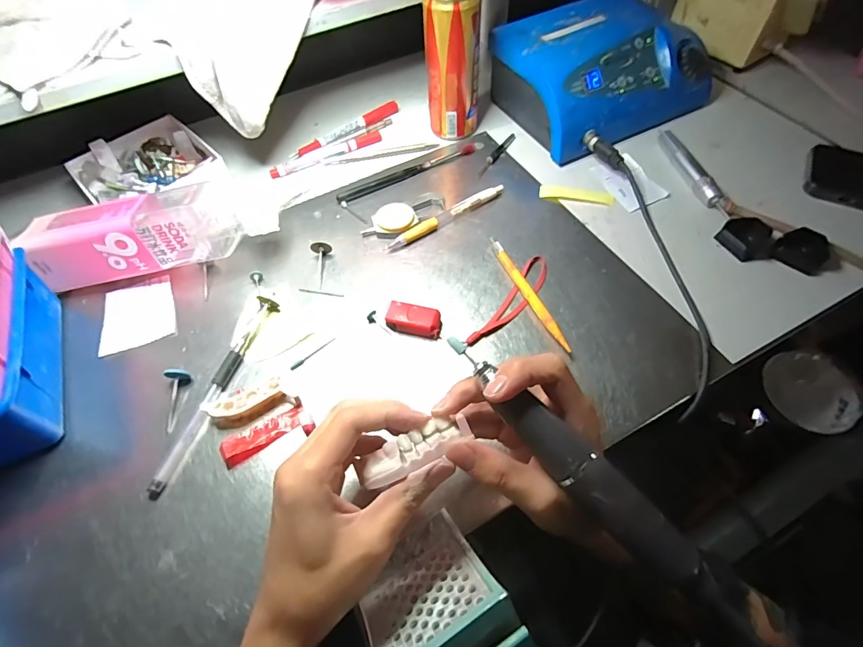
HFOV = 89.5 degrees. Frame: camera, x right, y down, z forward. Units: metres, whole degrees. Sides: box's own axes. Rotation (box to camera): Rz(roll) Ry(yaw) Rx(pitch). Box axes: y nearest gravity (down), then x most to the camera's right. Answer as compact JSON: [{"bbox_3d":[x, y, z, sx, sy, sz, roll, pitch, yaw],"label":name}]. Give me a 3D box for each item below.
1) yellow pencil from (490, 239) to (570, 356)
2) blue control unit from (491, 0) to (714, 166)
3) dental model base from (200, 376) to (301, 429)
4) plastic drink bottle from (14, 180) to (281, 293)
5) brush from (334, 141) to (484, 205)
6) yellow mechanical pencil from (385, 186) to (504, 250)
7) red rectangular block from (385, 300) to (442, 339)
[{"bbox_3d":[0.082,-0.028,0.378,0.009,0.011,0.130,-20,60,-10],"label":"yellow pencil"},{"bbox_3d":[0.191,-0.290,0.496,0.225,0.078,0.163,-27,61,-14],"label":"blue control unit"},{"bbox_3d":[-0.134,0.059,0.325,0.065,0.017,0.020,-20,60,-10],"label":"dental model base"},{"bbox_3d":[-0.247,-0.085,0.401,0.205,0.066,0.064,-11,59,-5],"label":"plastic drink bottle"},{"bbox_3d":[-0.020,-0.170,0.476,0.179,0.008,0.016,-27,61,-14],"label":"brush"},{"bbox_3d":[0.015,-0.105,0.425,0.134,0.010,0.012,-33,63,-17],"label":"yellow mechanical pencil"},{"bbox_3d":[-0.014,-0.002,0.361,0.044,0.015,0.023,12,59,9],"label":"red rectangular block"}]

